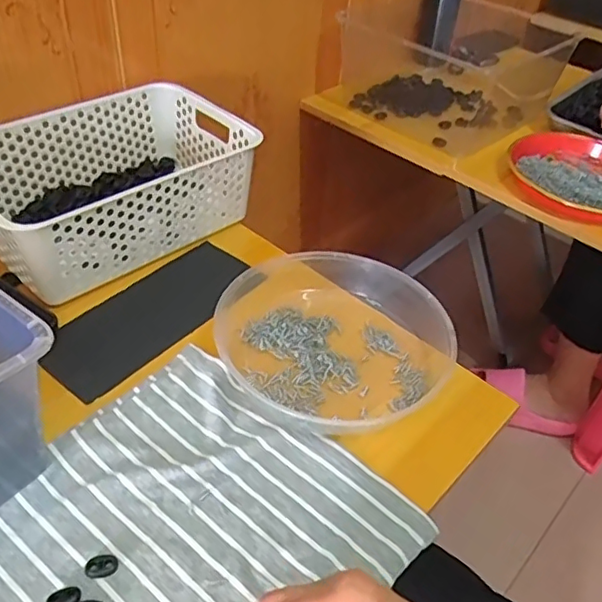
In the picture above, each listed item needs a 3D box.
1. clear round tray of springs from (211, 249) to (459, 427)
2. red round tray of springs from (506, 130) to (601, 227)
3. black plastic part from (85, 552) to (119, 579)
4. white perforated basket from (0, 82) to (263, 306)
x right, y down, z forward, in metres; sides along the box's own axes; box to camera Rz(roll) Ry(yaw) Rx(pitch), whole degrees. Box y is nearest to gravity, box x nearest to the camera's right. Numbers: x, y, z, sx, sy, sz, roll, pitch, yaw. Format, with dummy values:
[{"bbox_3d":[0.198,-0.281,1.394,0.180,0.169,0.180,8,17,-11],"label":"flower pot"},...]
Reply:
[{"bbox_3d":[0.026,0.028,0.585,0.219,0.037,0.208,3,42,-3],"label":"clear round tray of springs"},{"bbox_3d":[0.410,-0.184,0.874,0.222,0.028,0.215,3,42,-3],"label":"red round tray of springs"},{"bbox_3d":[-0.141,0.187,0.421,0.022,0.004,0.016,-11,45,-18],"label":"black plastic part"},{"bbox_3d":[-0.217,-0.139,0.688,0.199,0.105,0.305,36,50,29],"label":"white perforated basket"}]

